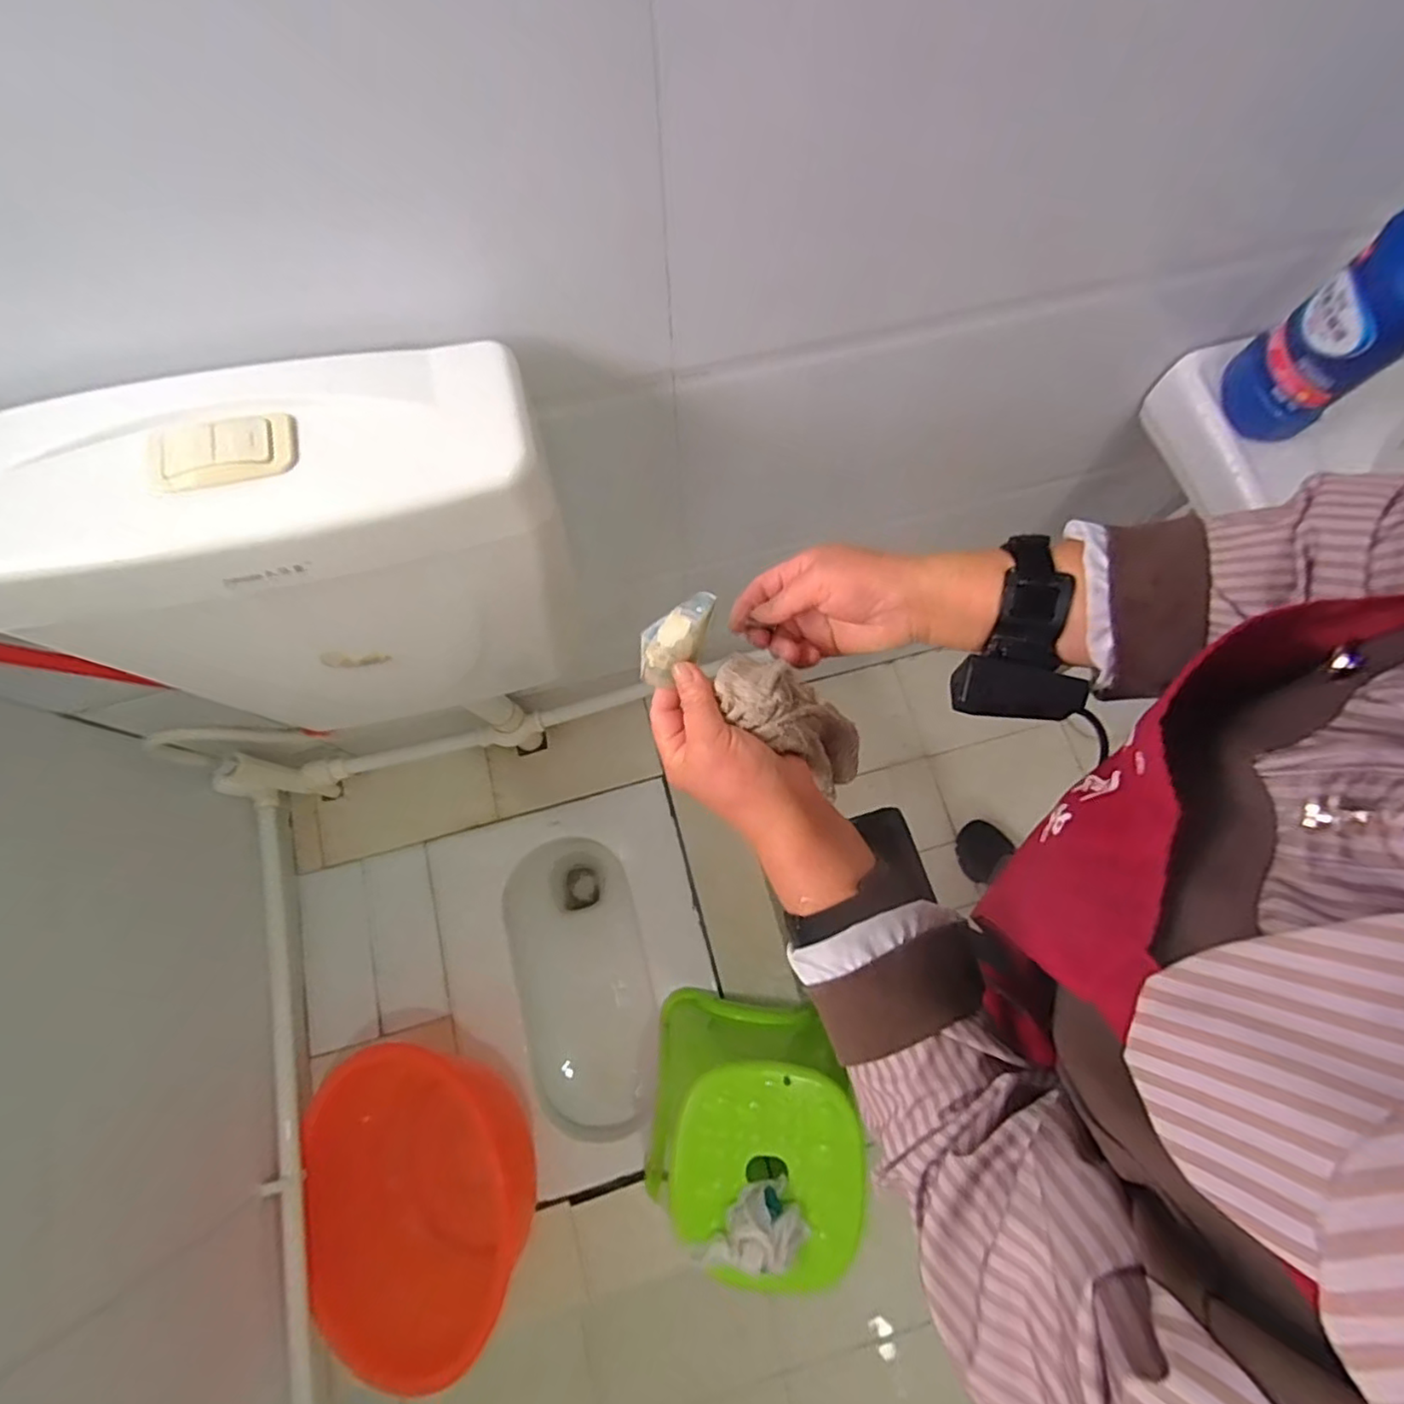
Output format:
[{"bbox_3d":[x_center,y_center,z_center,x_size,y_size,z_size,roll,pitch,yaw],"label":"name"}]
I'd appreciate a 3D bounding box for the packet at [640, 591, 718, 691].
[{"bbox_3d":[-0.017,-0.040,0.374,0.033,0.010,0.063,37,88,14],"label":"packet"}]

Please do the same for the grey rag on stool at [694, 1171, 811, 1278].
[{"bbox_3d":[0.053,0.585,0.682,0.122,0.037,0.079,-28,71,-9],"label":"grey rag on stool"}]

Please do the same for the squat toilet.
[{"bbox_3d":[-0.205,0.479,1.109,0.430,0.204,0.567,-15,70,-4],"label":"squat toilet"}]

